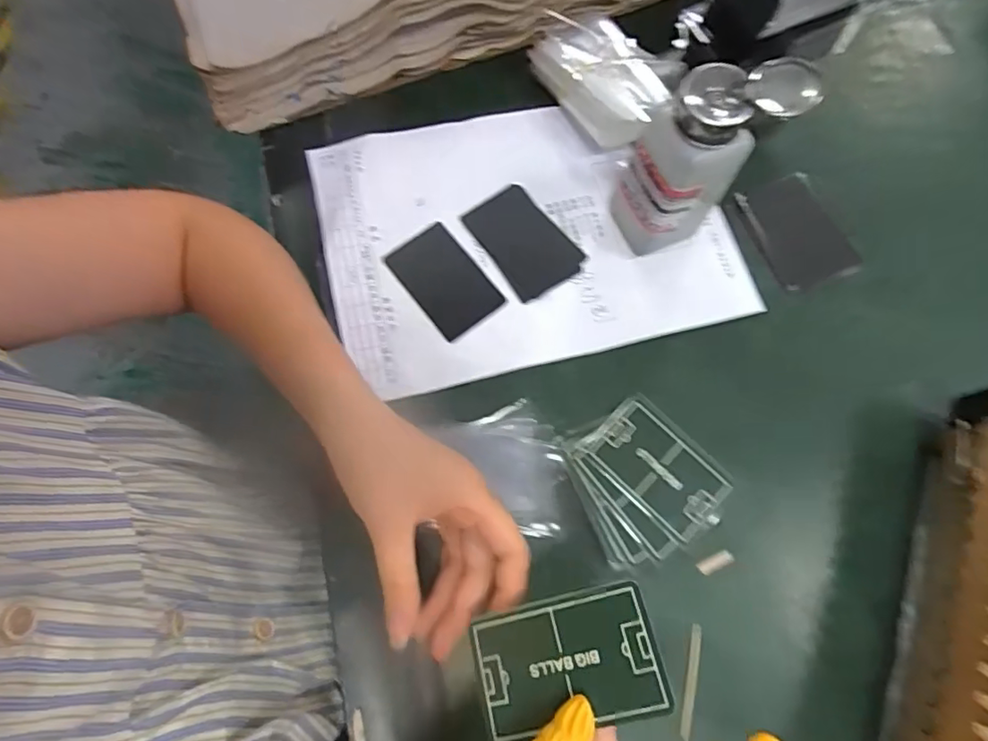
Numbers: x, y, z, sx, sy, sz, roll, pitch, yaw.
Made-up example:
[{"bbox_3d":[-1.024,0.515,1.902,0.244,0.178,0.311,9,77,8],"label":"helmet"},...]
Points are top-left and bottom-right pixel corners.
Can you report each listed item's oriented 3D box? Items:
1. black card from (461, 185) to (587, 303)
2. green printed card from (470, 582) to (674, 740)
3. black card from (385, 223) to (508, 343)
[{"bbox_3d":[0.023,-0.097,0.417,0.057,0.004,0.087,-34,76,-10],"label":"black card"},{"bbox_3d":[0.032,0.131,0.250,0.082,0.004,0.052,-18,65,13],"label":"green printed card"},{"bbox_3d":[-0.036,-0.066,0.406,0.052,0.004,0.083,-37,78,-13],"label":"black card"}]

